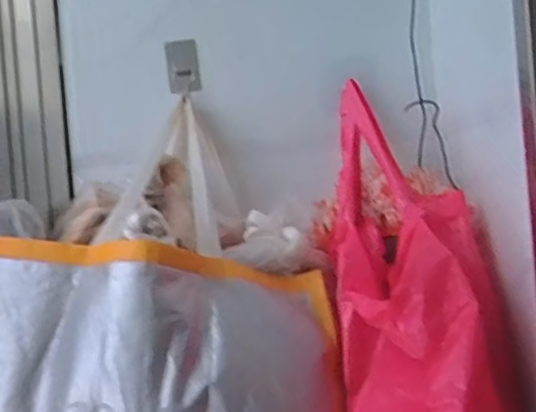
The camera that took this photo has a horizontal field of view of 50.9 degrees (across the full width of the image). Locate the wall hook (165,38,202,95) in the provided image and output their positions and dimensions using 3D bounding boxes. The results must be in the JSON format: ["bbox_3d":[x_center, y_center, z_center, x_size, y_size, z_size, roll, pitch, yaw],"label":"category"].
[{"bbox_3d":[-0.077,-0.128,0.517,0.029,0.045,0.017,-4,0,-10],"label":"wall hook"}]

